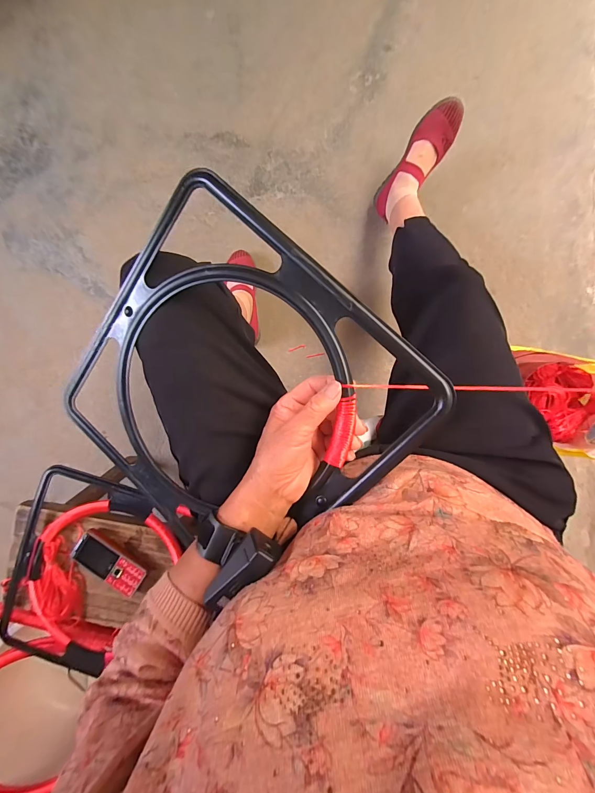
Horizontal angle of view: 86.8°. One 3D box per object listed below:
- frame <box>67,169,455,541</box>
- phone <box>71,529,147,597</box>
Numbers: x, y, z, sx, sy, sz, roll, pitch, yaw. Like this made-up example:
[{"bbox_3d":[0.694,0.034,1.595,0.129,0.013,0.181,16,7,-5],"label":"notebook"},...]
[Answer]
[{"bbox_3d":[-0.075,0.003,0.325,0.328,0.019,0.323,42,107,6],"label":"frame"},{"bbox_3d":[-0.327,0.288,0.541,0.131,0.021,0.061,35,91,4],"label":"phone"}]

